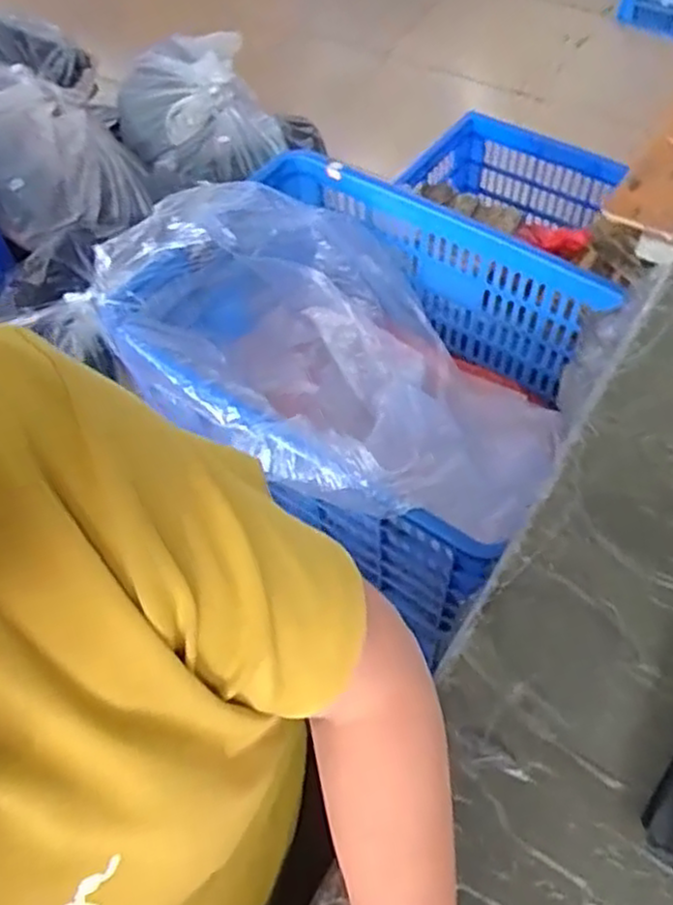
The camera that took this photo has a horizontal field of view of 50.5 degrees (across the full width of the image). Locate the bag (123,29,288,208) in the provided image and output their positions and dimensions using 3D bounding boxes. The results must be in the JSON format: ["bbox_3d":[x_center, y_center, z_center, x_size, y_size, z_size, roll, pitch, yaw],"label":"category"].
[{"bbox_3d":[-0.327,-0.770,1.603,0.302,0.186,0.340,-24,60,-10],"label":"bag"}]

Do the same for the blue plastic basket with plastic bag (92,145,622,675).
[{"bbox_3d":[0.032,-0.136,0.989,0.551,0.307,0.433,36,68,22],"label":"blue plastic basket with plastic bag"}]

